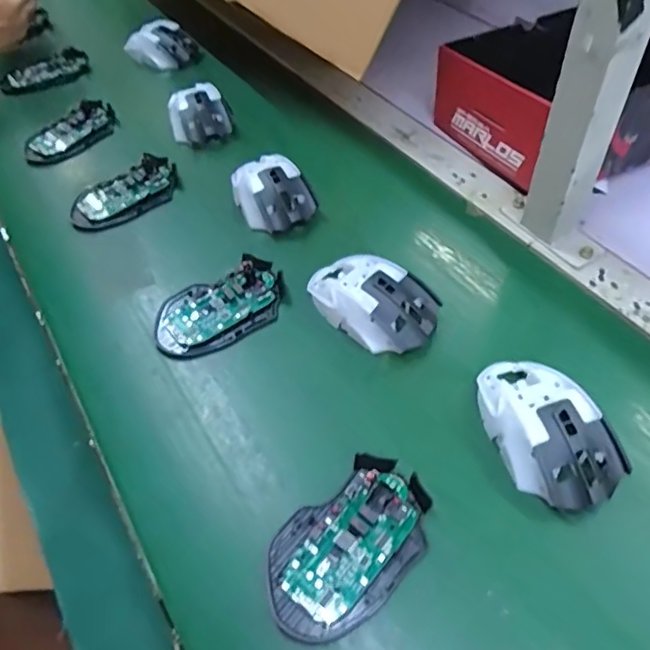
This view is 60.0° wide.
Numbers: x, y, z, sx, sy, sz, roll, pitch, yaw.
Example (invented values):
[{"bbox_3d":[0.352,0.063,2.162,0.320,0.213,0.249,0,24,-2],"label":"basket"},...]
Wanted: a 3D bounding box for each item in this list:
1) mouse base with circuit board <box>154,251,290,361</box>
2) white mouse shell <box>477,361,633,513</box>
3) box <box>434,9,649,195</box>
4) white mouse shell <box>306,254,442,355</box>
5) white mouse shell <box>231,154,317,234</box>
[{"bbox_3d":[-0.089,-0.016,0.477,0.113,0.022,0.070,-22,53,-14],"label":"mouse base with circuit board"},{"bbox_3d":[0.147,0.066,0.382,0.064,0.035,0.114,-17,52,-11],"label":"white mouse shell"},{"bbox_3d":[0.261,-0.247,0.597,0.234,0.093,0.212,-25,54,-17],"label":"box"},{"bbox_3d":[0.037,-0.021,0.463,0.113,0.037,0.065,28,57,23],"label":"white mouse shell"},{"bbox_3d":[-0.056,-0.134,0.560,0.066,0.038,0.105,-26,54,-17],"label":"white mouse shell"}]

